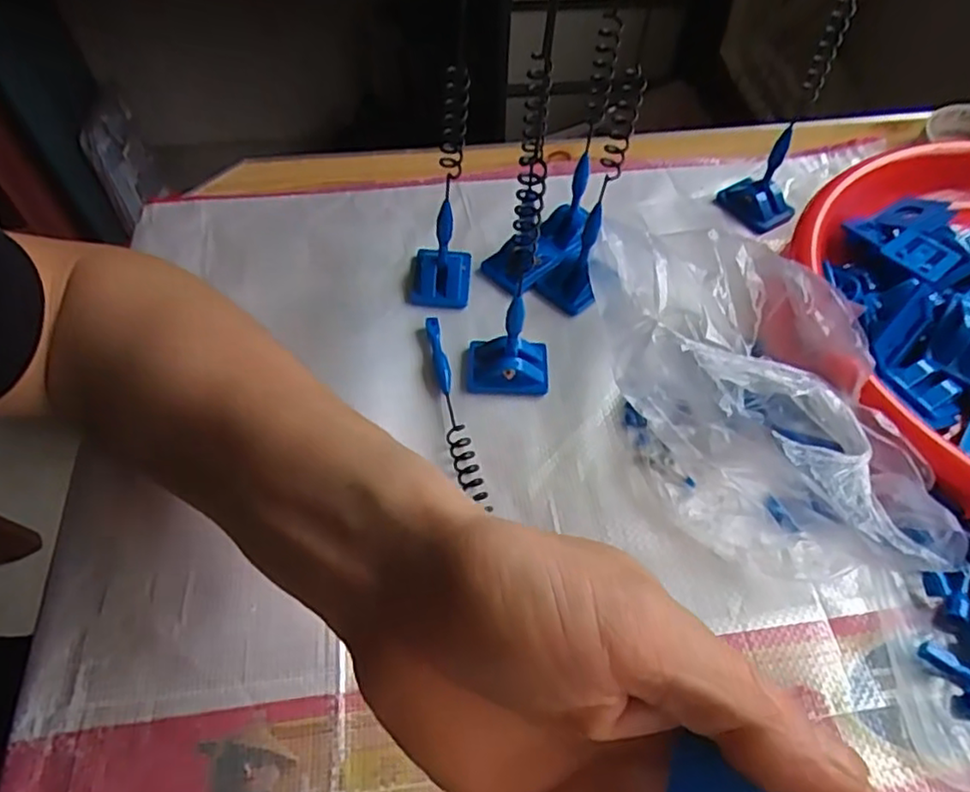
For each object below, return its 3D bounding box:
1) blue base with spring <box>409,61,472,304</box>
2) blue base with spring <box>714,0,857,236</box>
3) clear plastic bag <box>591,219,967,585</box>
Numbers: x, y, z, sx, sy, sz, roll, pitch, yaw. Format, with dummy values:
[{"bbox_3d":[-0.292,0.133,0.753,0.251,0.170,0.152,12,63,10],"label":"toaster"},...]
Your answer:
[{"bbox_3d":[-0.026,-0.109,0.362,0.035,0.134,0.040,1,54,-1],"label":"blue base with spring"},{"bbox_3d":[0.187,-0.193,0.370,0.046,0.218,0.038,23,57,15],"label":"blue base with spring"},{"bbox_3d":[0.124,-0.014,0.330,0.113,0.061,0.233,-12,55,-11],"label":"clear plastic bag"}]

